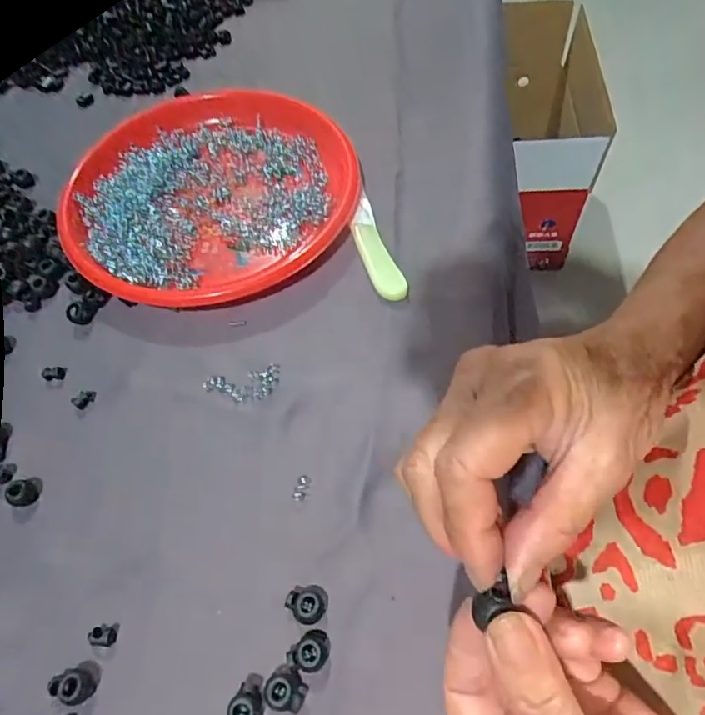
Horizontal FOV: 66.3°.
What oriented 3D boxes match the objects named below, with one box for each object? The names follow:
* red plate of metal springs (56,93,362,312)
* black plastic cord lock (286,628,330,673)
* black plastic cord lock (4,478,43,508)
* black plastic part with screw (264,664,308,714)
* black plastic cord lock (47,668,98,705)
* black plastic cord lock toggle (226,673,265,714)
[{"bbox_3d":[-0.111,-0.128,0.424,0.226,0.025,0.214,-1,60,2],"label":"red plate of metal springs"},{"bbox_3d":[-0.021,0.146,0.268,0.017,0.012,0.021,36,67,21],"label":"black plastic cord lock"},{"bbox_3d":[-0.193,0.079,0.317,0.014,0.010,0.018,21,63,14],"label":"black plastic cord lock"},{"bbox_3d":[-0.032,0.160,0.259,0.019,0.009,0.018,-1,60,2],"label":"black plastic part with screw"},{"bbox_3d":[-0.139,0.162,0.266,0.020,0.010,0.014,9,61,8],"label":"black plastic cord lock"},{"bbox_3d":[-0.049,0.165,0.257,0.015,0.010,0.023,16,62,11],"label":"black plastic cord lock toggle"}]

